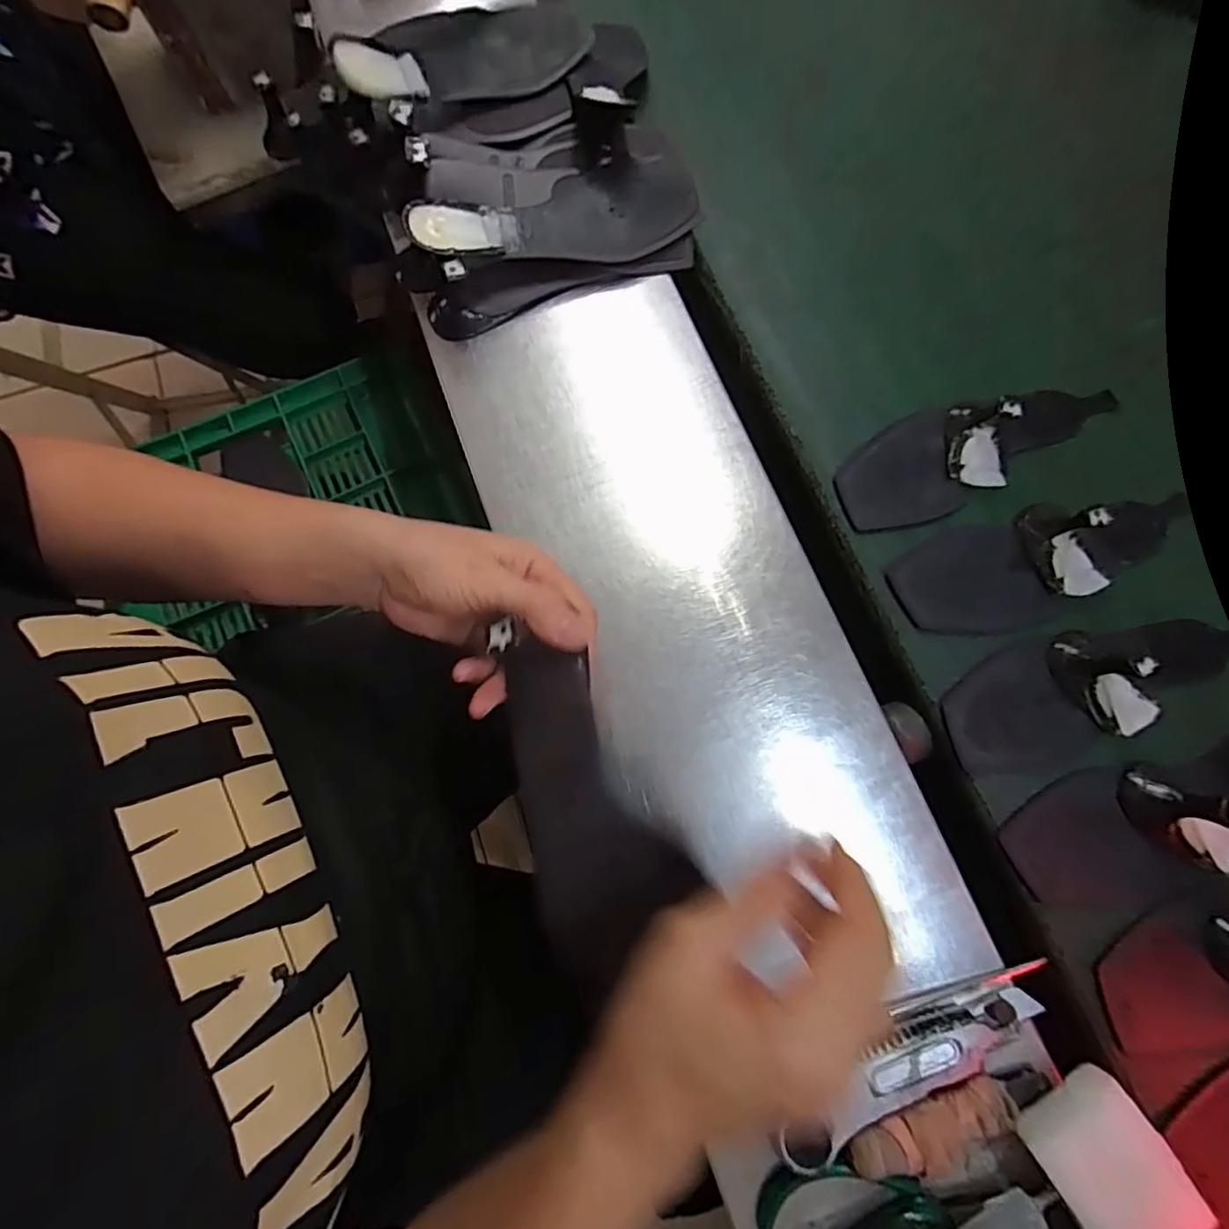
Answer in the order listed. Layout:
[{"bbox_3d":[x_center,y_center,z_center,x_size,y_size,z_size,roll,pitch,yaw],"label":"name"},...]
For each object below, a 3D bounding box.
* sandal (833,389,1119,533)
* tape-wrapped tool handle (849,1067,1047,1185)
[{"bbox_3d":[0.270,-0.134,0.437,0.226,0.045,0.075,-26,76,-7],"label":"sandal"},{"bbox_3d":[0.178,0.264,0.318,0.114,0.026,0.027,-18,75,-5],"label":"tape-wrapped tool handle"}]

